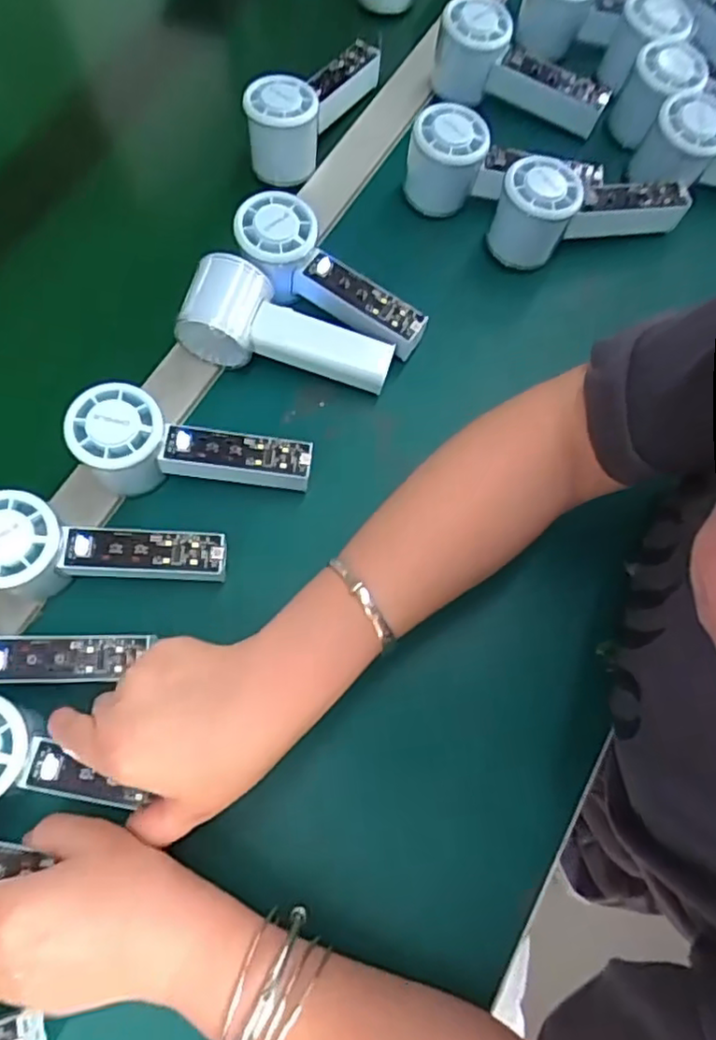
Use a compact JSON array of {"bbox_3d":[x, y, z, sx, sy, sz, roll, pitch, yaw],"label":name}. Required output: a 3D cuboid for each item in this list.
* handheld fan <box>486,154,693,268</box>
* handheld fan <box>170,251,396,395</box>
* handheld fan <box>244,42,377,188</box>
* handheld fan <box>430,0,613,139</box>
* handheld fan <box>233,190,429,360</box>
[{"bbox_3d":[0.180,-0.240,0.510,0.161,0.064,0.058,-8,67,-16],"label":"handheld fan"},{"bbox_3d":[-0.050,-0.132,0.466,0.147,0.056,0.056,18,68,-9],"label":"handheld fan"},{"bbox_3d":[-0.039,-0.353,0.540,0.052,0.059,0.167,25,72,8],"label":"handheld fan"},{"bbox_3d":[0.137,-0.379,0.553,0.149,0.063,0.047,24,69,-5],"label":"handheld fan"},{"bbox_3d":[-0.022,-0.172,0.473,0.155,0.051,0.060,35,70,-8],"label":"handheld fan"}]

